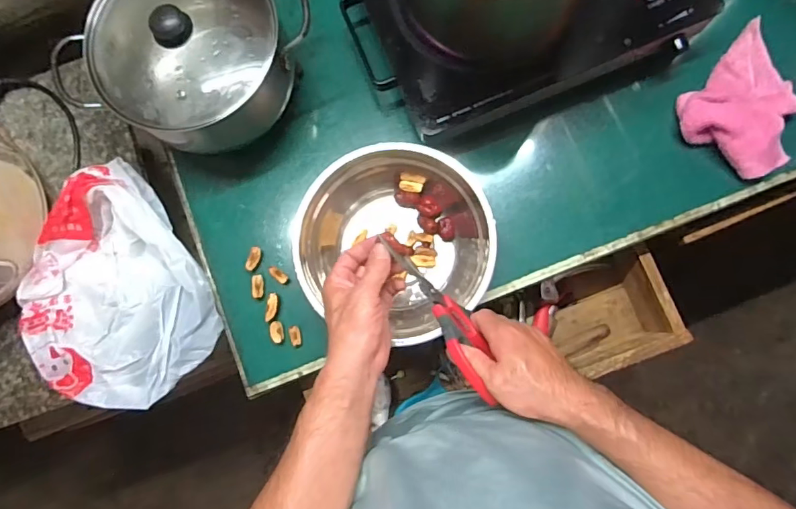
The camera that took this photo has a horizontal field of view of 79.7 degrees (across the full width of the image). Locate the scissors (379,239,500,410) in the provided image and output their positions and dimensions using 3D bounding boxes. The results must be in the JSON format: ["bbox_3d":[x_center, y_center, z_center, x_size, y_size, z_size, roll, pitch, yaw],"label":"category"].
[{"bbox_3d":[0.052,0.065,0.473,0.036,0.059,0.166,-30,69,-1],"label":"scissors"}]

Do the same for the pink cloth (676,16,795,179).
[{"bbox_3d":[0.446,-0.186,0.598,0.145,0.039,0.170,44,87,6],"label":"pink cloth"}]

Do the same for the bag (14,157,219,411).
[{"bbox_3d":[-0.381,0.056,0.621,0.245,0.068,0.280,-39,83,-2],"label":"bag"}]

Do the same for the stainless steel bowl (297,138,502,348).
[{"bbox_3d":[0.000,-0.018,0.581,0.223,0.082,0.206,0,84,3],"label":"stainless steel bowl"}]

